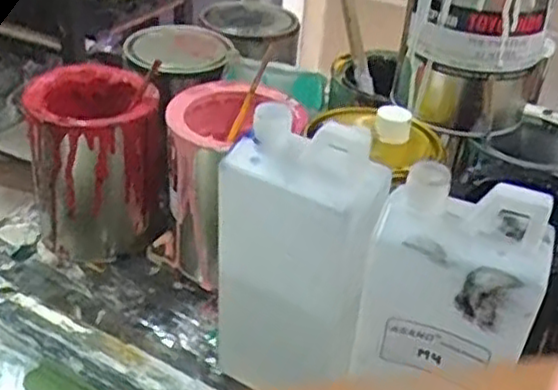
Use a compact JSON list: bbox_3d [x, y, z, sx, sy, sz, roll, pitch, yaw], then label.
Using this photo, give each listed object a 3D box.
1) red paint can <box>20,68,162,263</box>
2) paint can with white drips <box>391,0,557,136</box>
[{"bbox_3d":[-0.163,-0.027,0.639,0.103,0.147,0.099,-3,35,-12],"label":"red paint can"},{"bbox_3d":[0.154,-0.133,0.561,0.107,0.139,0.115,8,34,4],"label":"paint can with white drips"}]

